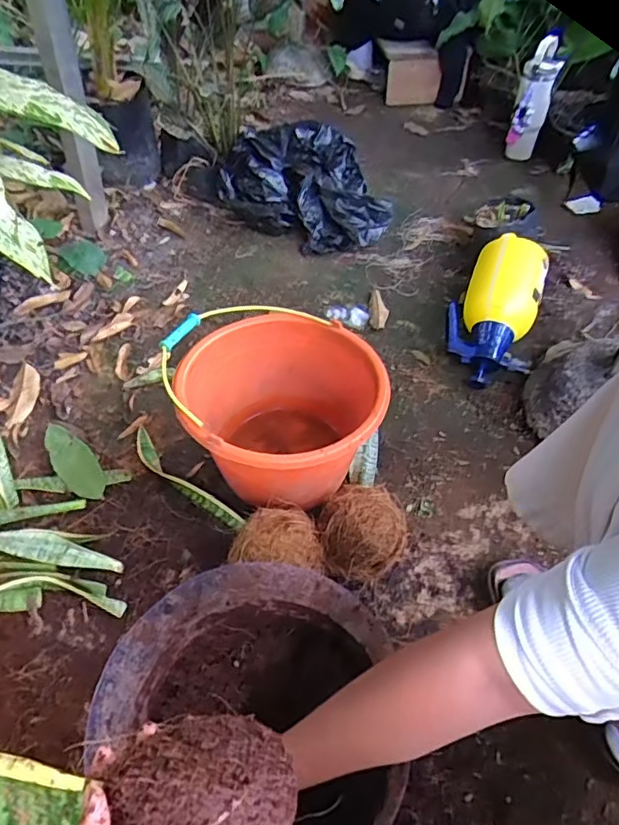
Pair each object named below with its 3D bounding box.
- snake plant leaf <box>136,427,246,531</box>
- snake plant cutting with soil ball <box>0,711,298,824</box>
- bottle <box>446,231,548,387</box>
[{"bbox_3d":[-0.196,0.101,0.837,0.039,0.038,0.273,-36,58,-28],"label":"snake plant leaf"},{"bbox_3d":[-0.175,0.209,0.308,0.338,0.056,0.063,-13,46,18],"label":"snake plant cutting with soil ball"},{"bbox_3d":[0.350,-0.190,1.013,0.151,0.158,0.260,20,51,16],"label":"bottle"}]

